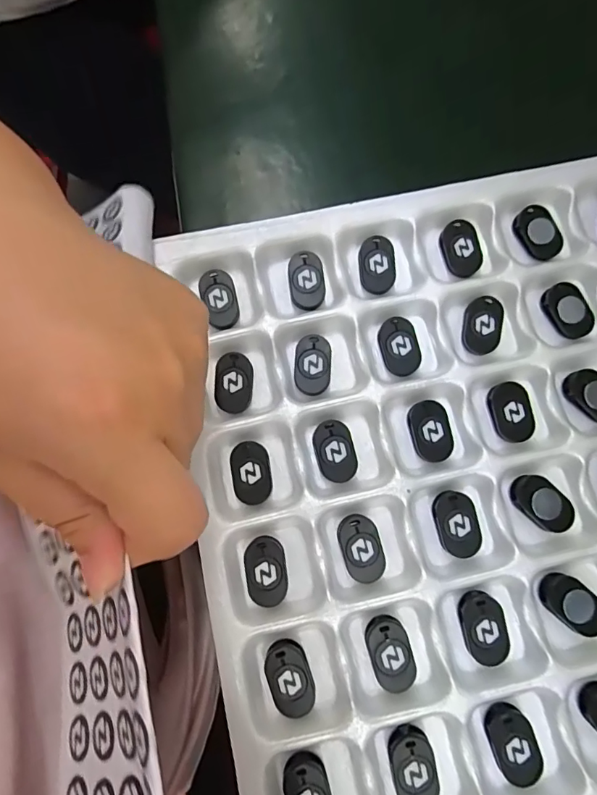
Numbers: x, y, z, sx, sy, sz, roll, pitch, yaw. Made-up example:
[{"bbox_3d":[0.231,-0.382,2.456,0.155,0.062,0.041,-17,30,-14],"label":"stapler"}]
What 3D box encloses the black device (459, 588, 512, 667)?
[{"bbox_3d":[0.079,0.098,0.204,0.018,0.006,0.030,-16,79,-3],"label":"black device"}]

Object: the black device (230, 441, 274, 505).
[{"bbox_3d":[-0.022,0.035,0.222,0.018,0.009,0.028,-9,78,-1],"label":"black device"}]

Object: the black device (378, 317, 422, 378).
[{"bbox_3d":[0.050,-0.025,0.235,0.018,0.004,0.028,-8,78,-1],"label":"black device"}]

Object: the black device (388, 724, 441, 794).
[{"bbox_3d":[0.047,0.150,0.192,0.018,0.005,0.031,-14,77,-3],"label":"black device"}]

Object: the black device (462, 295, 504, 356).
[{"bbox_3d":[0.092,-0.036,0.239,0.019,0.008,0.028,9,78,2],"label":"black device"}]

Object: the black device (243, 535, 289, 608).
[{"bbox_3d":[-0.014,0.077,0.211,0.018,0.010,0.029,-8,78,-1],"label":"black device"}]

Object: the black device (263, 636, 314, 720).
[{"bbox_3d":[-0.004,0.119,0.202,0.018,0.008,0.030,-17,79,-3],"label":"black device"}]

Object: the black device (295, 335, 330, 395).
[{"bbox_3d":[0.007,-0.016,0.233,0.017,0.007,0.029,5,78,2],"label":"black device"}]

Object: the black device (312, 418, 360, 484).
[{"bbox_3d":[0.017,0.025,0.223,0.018,0.008,0.028,-18,79,-3],"label":"black device"}]

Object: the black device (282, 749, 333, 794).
[{"bbox_3d":[0.004,0.160,0.191,0.018,0.006,0.031,-19,79,-3],"label":"black device"}]

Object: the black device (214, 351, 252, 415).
[{"bbox_3d":[-0.031,-0.007,0.231,0.017,0.009,0.028,4,78,1],"label":"black device"}]

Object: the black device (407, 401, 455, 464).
[{"bbox_3d":[0.062,0.016,0.226,0.018,0.006,0.028,-15,79,-2],"label":"black device"}]

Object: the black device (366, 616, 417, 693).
[{"bbox_3d":[0.039,0.108,0.202,0.018,0.006,0.030,-18,79,-3],"label":"black device"}]

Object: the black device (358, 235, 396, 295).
[{"bbox_3d":[0.040,-0.068,0.245,0.018,0.007,0.028,-1,78,0],"label":"black device"}]

